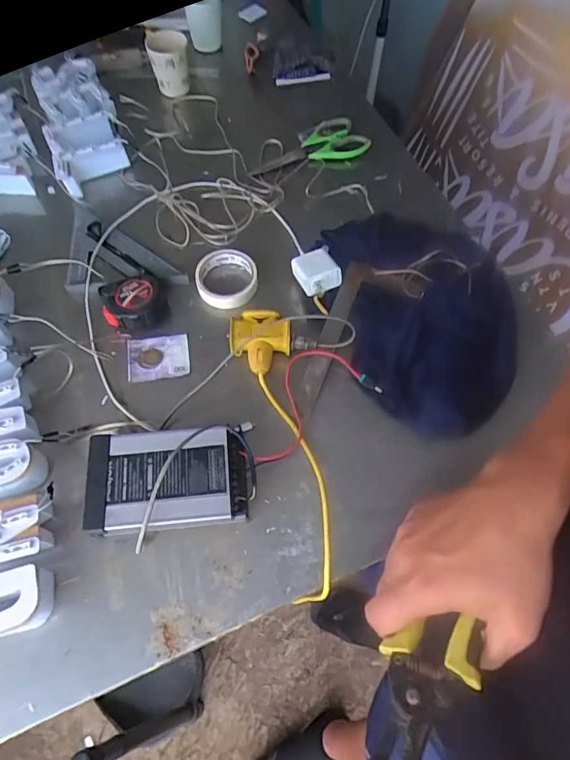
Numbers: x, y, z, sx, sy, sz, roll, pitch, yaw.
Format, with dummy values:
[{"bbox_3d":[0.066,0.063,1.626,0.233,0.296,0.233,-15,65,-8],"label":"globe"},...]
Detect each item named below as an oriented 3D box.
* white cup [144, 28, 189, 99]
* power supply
[{"bbox_3d":[-0.229,-0.631,0.930,0.072,0.101,0.069,1,67,-2],"label":"white cup"},{"bbox_3d":[-0.133,0.117,0.552,0.182,0.048,0.113,-3,65,-5],"label":"power supply"}]

